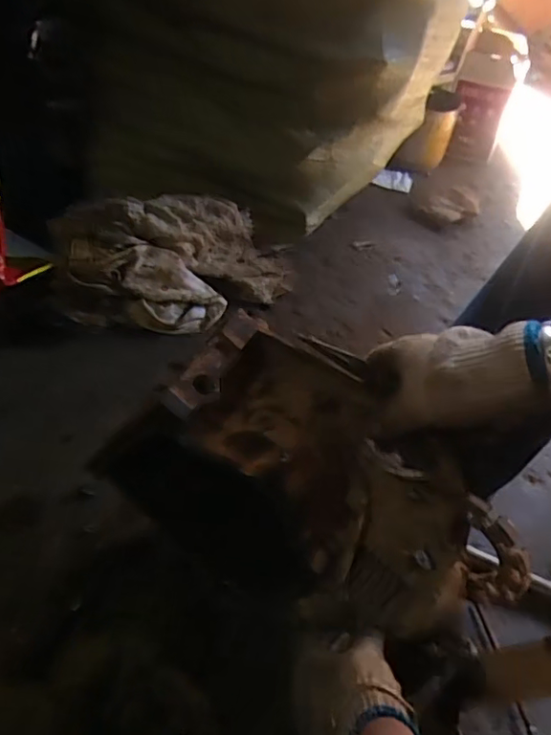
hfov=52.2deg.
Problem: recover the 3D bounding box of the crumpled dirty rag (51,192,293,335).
[{"bbox_3d":[-0.157,-0.175,0.906,0.386,0.115,0.214,-4,48,-11],"label":"crumpled dirty rag"}]

